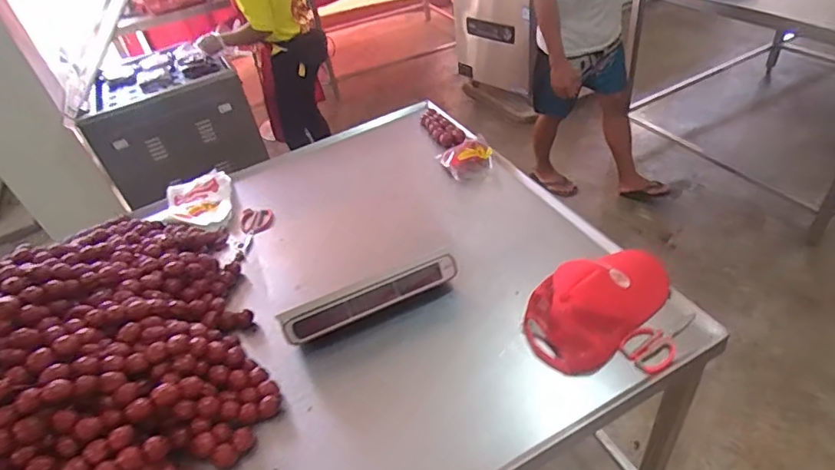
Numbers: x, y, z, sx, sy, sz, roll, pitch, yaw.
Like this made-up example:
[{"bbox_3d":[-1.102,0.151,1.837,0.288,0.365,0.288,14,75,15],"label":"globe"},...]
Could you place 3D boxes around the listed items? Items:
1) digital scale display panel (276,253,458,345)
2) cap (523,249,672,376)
[{"bbox_3d":[-0.095,0.124,1.069,0.366,0.068,0.044,-22,42,-12],"label":"digital scale display panel"},{"bbox_3d":[0.348,0.125,1.012,0.304,0.117,0.161,-32,45,-23],"label":"cap"}]

